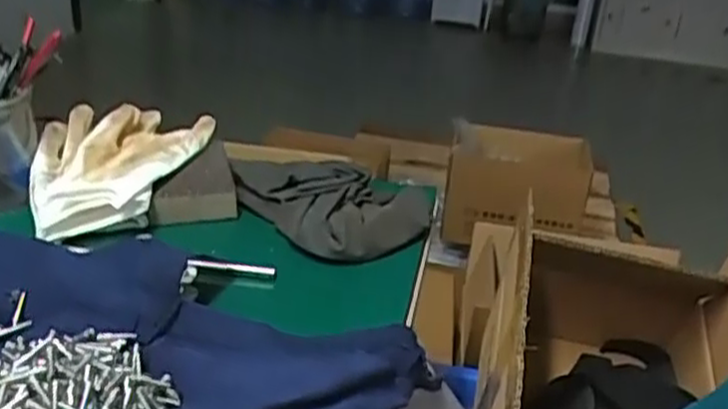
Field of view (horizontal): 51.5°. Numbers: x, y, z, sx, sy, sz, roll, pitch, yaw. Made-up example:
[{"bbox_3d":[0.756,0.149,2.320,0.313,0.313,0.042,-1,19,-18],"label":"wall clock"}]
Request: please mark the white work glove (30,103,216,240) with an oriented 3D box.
[{"bbox_3d":[-0.197,-0.041,0.630,0.153,0.037,0.172,-6,30,-21],"label":"white work glove"}]

